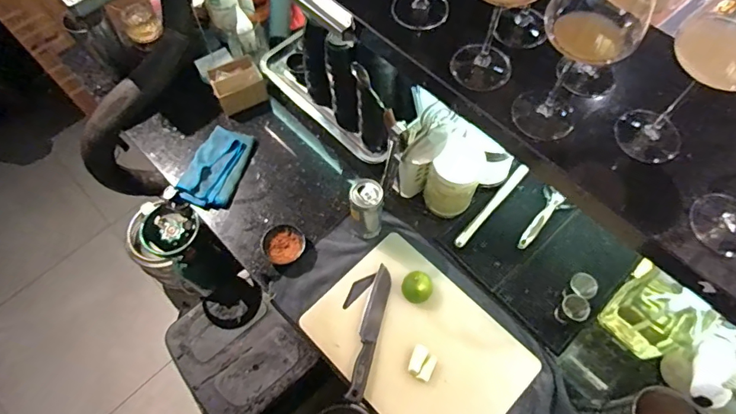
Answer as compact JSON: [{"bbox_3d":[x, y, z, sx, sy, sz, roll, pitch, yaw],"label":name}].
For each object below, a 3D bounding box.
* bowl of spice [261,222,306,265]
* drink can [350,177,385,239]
[{"bbox_3d":[-0.160,0.070,0.859,0.075,0.024,0.078,0,64,1],"label":"bowl of spice"},{"bbox_3d":[-0.002,0.008,0.813,0.058,0.130,0.061,-7,64,-2],"label":"drink can"}]

